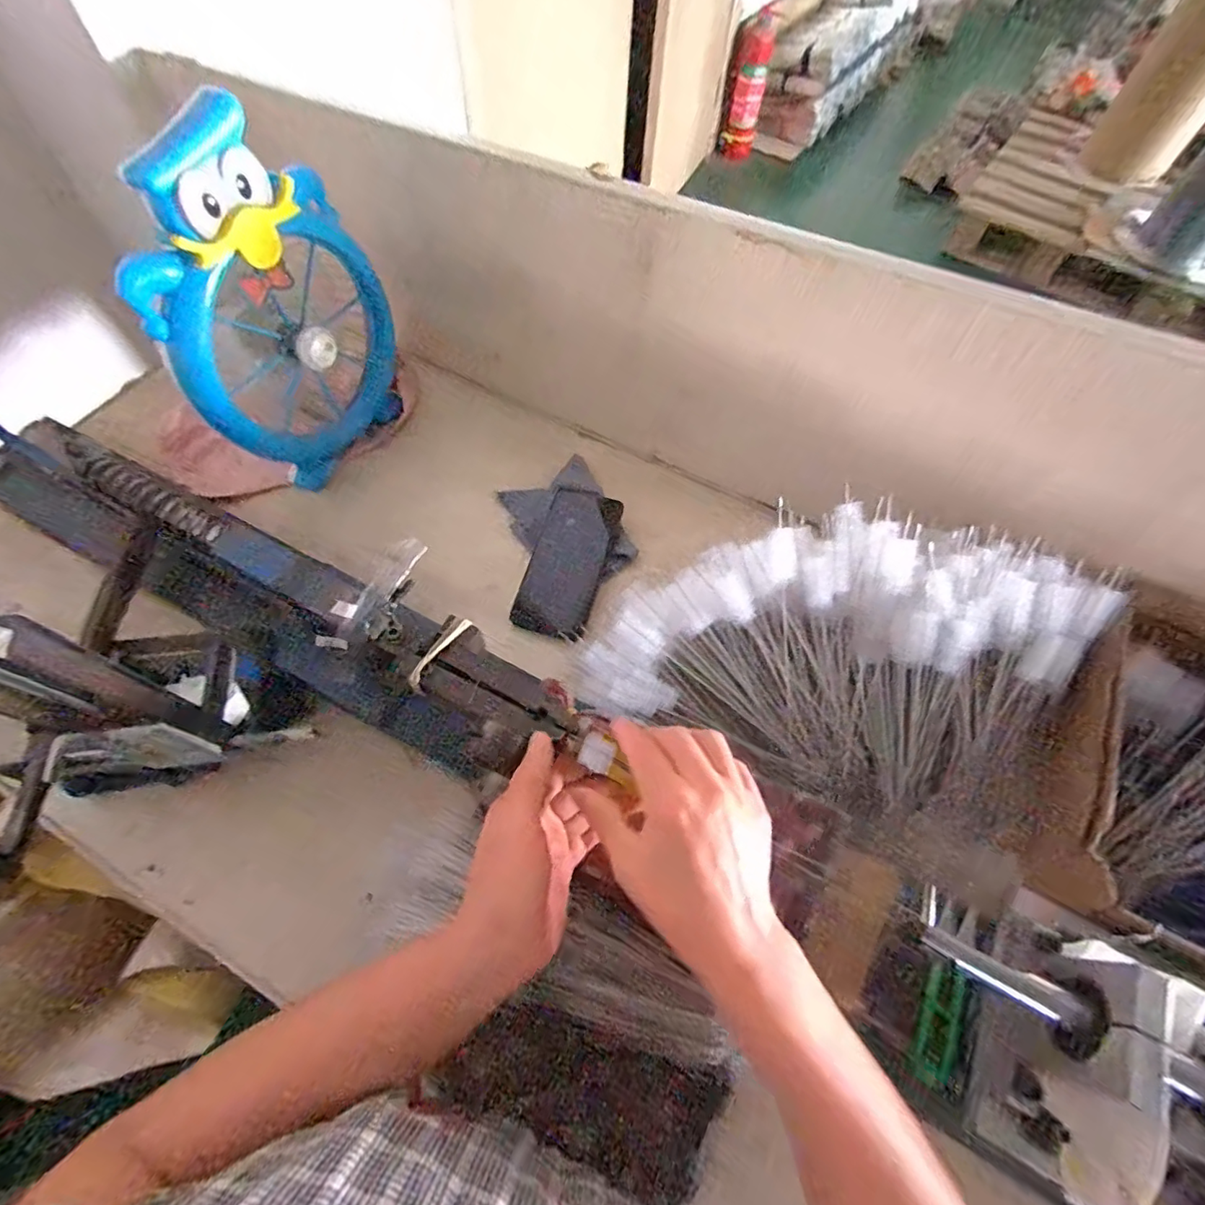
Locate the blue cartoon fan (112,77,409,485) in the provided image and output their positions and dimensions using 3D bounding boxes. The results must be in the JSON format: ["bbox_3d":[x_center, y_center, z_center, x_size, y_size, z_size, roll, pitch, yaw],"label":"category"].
[{"bbox_3d":[-0.296,-0.266,0.542,0.069,0.296,0.215,21,63,9],"label":"blue cartoon fan"}]

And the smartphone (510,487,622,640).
[{"bbox_3d":[-0.034,-0.042,0.580,0.075,0.005,0.156,19,77,2],"label":"smartphone"}]

